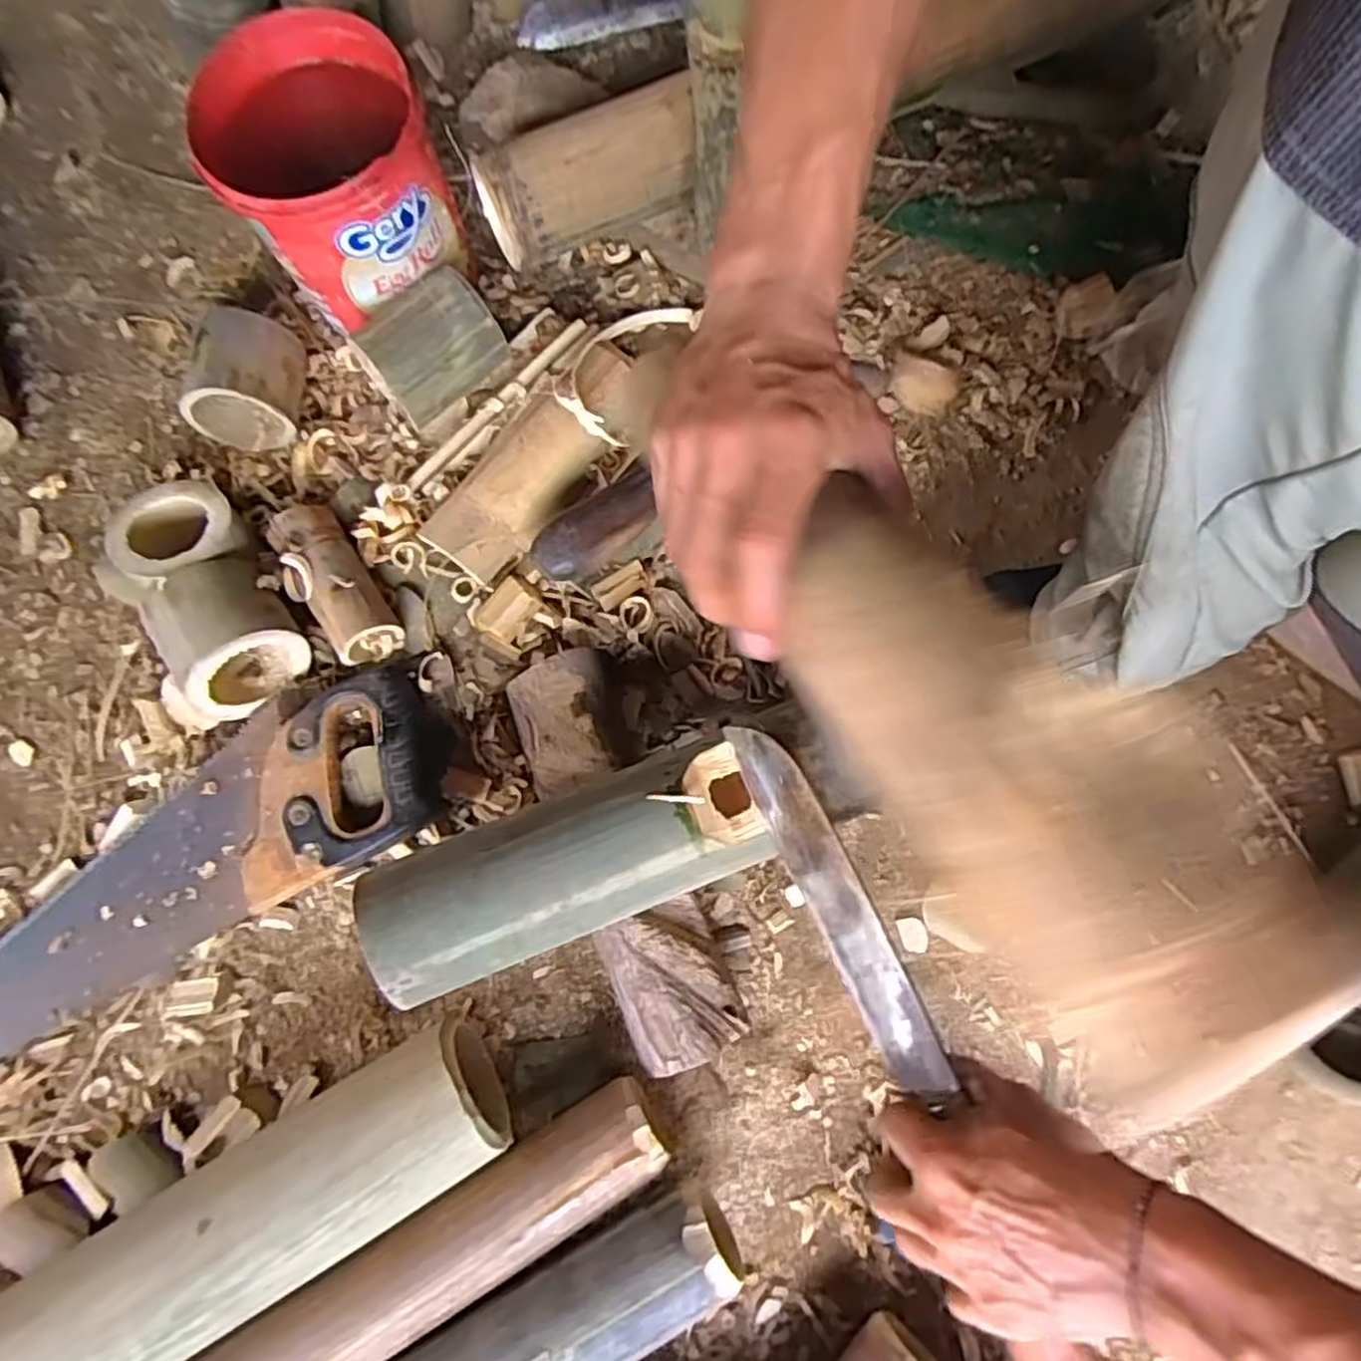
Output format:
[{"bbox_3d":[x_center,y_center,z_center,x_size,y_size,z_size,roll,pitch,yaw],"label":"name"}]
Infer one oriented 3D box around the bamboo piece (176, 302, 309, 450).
[{"bbox_3d":[-0.315,-0.221,0.561,0.069,0.084,0.078,6,78,1],"label":"bamboo piece"}]

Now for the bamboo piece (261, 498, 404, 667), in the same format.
[{"bbox_3d":[-0.236,-0.068,0.524,0.046,0.036,0.117,-33,80,-7],"label":"bamboo piece"}]

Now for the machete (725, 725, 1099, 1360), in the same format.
[{"bbox_3d":[0.109,0.175,0.383,0.029,0.028,0.343,-23,72,-5],"label":"machete"}]

